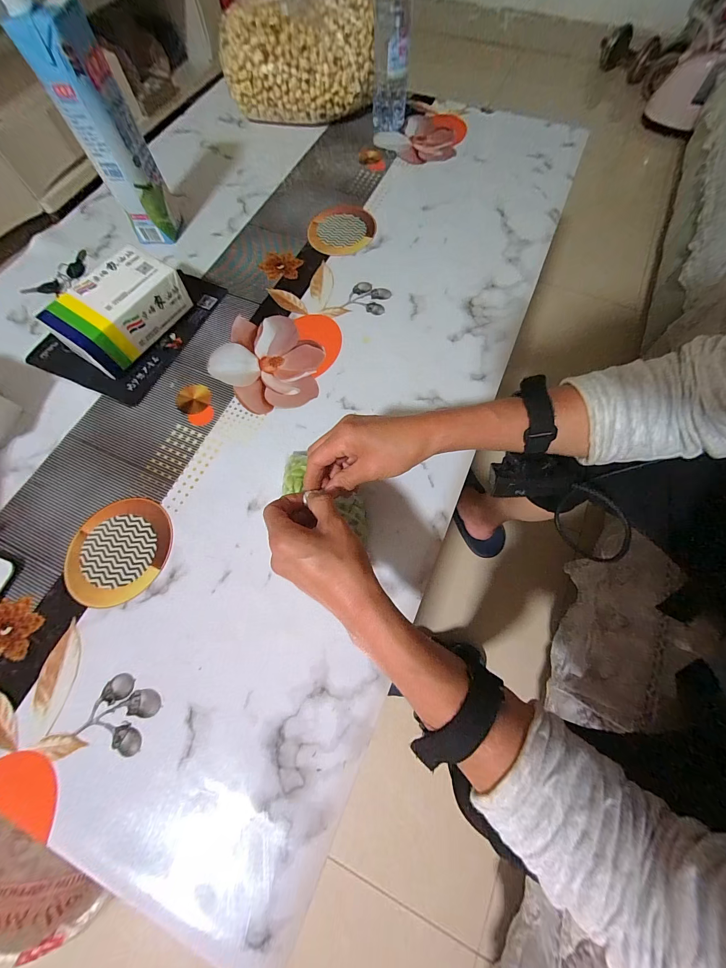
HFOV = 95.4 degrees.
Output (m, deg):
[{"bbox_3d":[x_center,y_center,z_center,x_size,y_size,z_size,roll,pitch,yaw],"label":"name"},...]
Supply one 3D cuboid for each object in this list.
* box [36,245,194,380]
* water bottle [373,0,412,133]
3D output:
[{"bbox_3d":[-0.323,-0.229,0.449,0.086,0.078,0.156,32,73,13],"label":"box"},{"bbox_3d":[0.051,-0.776,0.583,0.064,0.211,0.067,0,69,2],"label":"water bottle"}]

